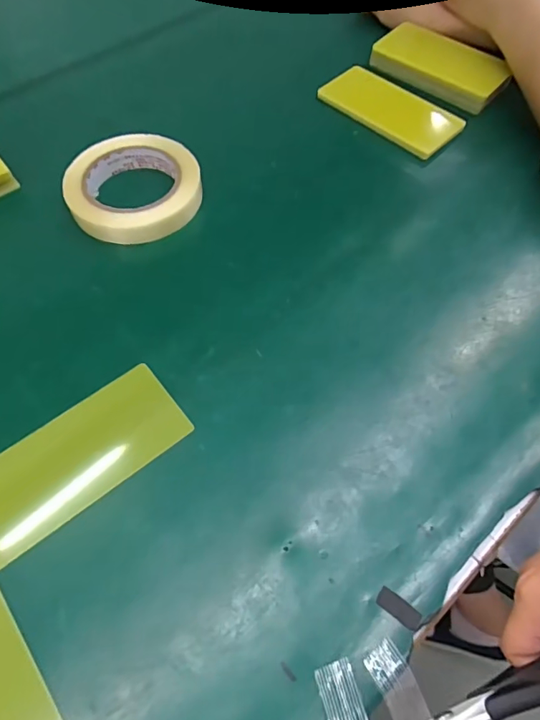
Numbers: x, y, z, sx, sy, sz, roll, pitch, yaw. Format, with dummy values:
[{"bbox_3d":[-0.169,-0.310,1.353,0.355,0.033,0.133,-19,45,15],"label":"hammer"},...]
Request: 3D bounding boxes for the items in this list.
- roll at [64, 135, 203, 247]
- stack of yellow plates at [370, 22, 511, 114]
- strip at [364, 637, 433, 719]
[{"bbox_3d":[-0.120,-0.154,0.415,0.111,0.024,0.105,0,62,-1],"label":"roll"},{"bbox_3d":[0.178,-0.310,0.491,0.134,0.018,0.058,38,68,17],"label":"stack of yellow plates"},{"bbox_3d":[0.076,0.192,0.248,0.020,0.014,0.084,-22,88,-11],"label":"strip"}]

